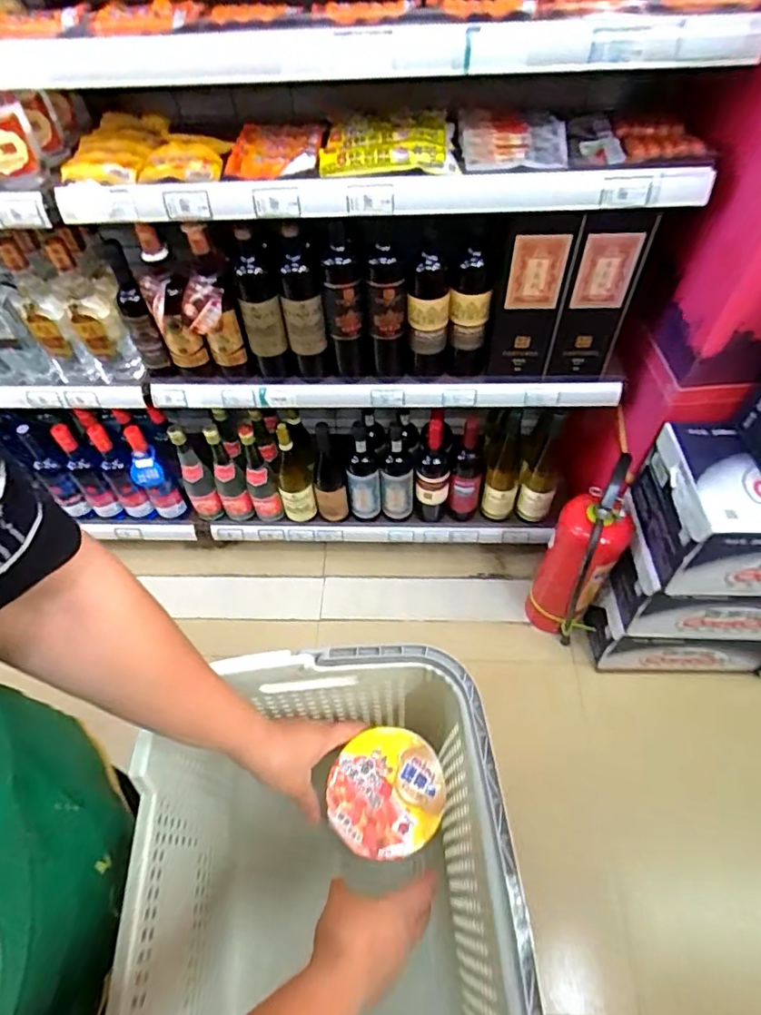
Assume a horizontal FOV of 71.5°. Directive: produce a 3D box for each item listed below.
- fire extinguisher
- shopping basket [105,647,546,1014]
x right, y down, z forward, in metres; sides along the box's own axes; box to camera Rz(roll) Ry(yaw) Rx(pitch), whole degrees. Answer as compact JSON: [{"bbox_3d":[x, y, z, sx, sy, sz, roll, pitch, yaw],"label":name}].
[{"bbox_3d":[0.387,0.128,1.085,0.107,0.431,0.166,-4,57,-2],"label":"fire extinguisher"},{"bbox_3d":[-0.046,0.380,0.481,0.292,0.341,0.402,-3,57,-1],"label":"shopping basket"}]

